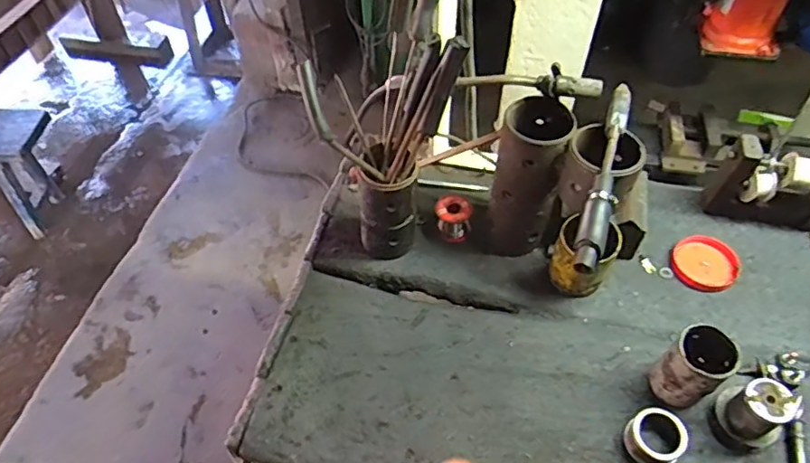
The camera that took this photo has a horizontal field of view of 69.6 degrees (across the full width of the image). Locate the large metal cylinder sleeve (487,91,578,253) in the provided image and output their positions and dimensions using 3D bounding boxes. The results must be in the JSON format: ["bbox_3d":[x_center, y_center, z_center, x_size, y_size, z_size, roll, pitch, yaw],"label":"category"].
[{"bbox_3d":[0.168,-0.071,0.803,0.085,0.210,0.093,14,52,11],"label":"large metal cylinder sleeve"}]

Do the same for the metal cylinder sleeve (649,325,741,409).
[{"bbox_3d":[0.347,0.164,0.694,0.069,0.102,0.067,-25,55,-19],"label":"metal cylinder sleeve"}]

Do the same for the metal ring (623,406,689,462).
[{"bbox_3d":[0.300,0.243,0.689,0.064,0.043,0.061,0,51,0],"label":"metal ring"}]

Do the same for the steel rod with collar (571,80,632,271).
[{"bbox_3d":[0.224,-0.067,0.644,0.028,0.039,0.261,16,53,13],"label":"steel rod with collar"}]

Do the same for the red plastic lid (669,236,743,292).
[{"bbox_3d":[0.439,0.045,0.853,0.095,0.019,0.092,0,51,0],"label":"red plastic lid"}]

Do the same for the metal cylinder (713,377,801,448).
[{"bbox_3d":[0.408,0.208,0.678,0.061,0.080,0.070,-23,54,-17],"label":"metal cylinder"}]

